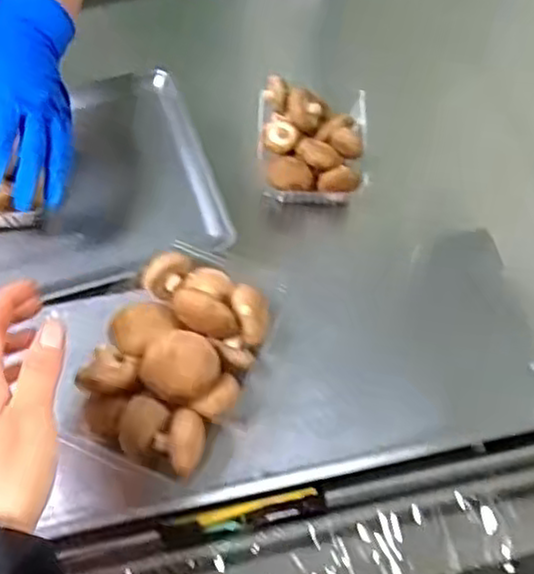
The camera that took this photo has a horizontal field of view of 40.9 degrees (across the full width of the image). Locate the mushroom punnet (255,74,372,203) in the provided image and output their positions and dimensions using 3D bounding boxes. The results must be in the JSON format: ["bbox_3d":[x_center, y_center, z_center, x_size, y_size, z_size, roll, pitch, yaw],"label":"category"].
[{"bbox_3d":[0.052,-0.169,0.832,0.123,0.077,0.143,4,61,0],"label":"mushroom punnet"}]

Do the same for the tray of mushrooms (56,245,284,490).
[{"bbox_3d":[-0.063,0.048,0.511,0.104,0.065,0.159,27,63,12],"label":"tray of mushrooms"}]

